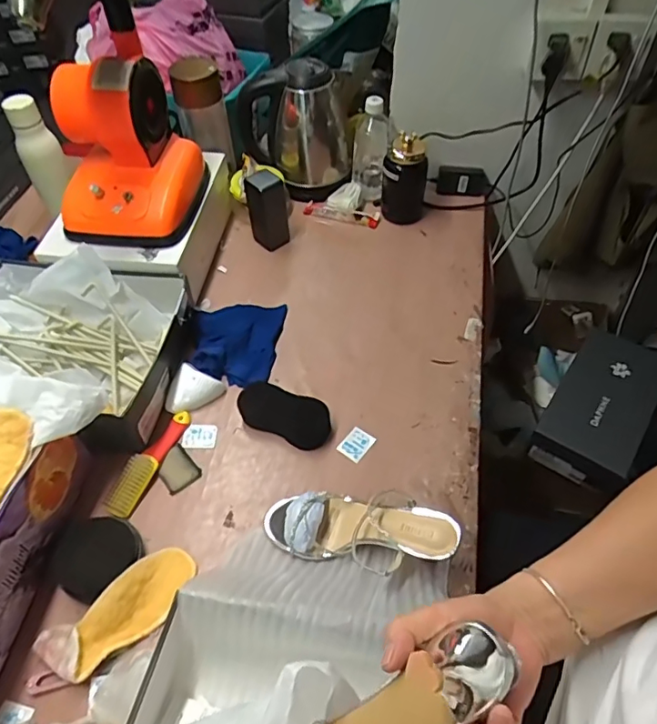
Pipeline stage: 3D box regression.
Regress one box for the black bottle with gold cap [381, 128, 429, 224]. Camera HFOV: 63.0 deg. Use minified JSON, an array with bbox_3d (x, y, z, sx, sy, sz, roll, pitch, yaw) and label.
[{"bbox_3d":[0.138,-0.332,0.962,0.080,0.150,0.066,9,53,7],"label":"black bottle with gold cap"}]

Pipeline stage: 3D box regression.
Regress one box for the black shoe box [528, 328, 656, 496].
[{"bbox_3d":[0.510,0.076,1.004,0.164,0.099,0.297,30,59,21],"label":"black shoe box"}]

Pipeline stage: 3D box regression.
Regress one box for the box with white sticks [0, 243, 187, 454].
[{"bbox_3d":[-0.377,-0.037,0.766,0.334,0.099,0.249,11,54,9],"label":"box with white sticks"}]

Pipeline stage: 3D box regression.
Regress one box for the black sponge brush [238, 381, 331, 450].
[{"bbox_3d":[-0.060,0.070,0.737,0.124,0.038,0.056,19,55,14],"label":"black sponge brush"}]

